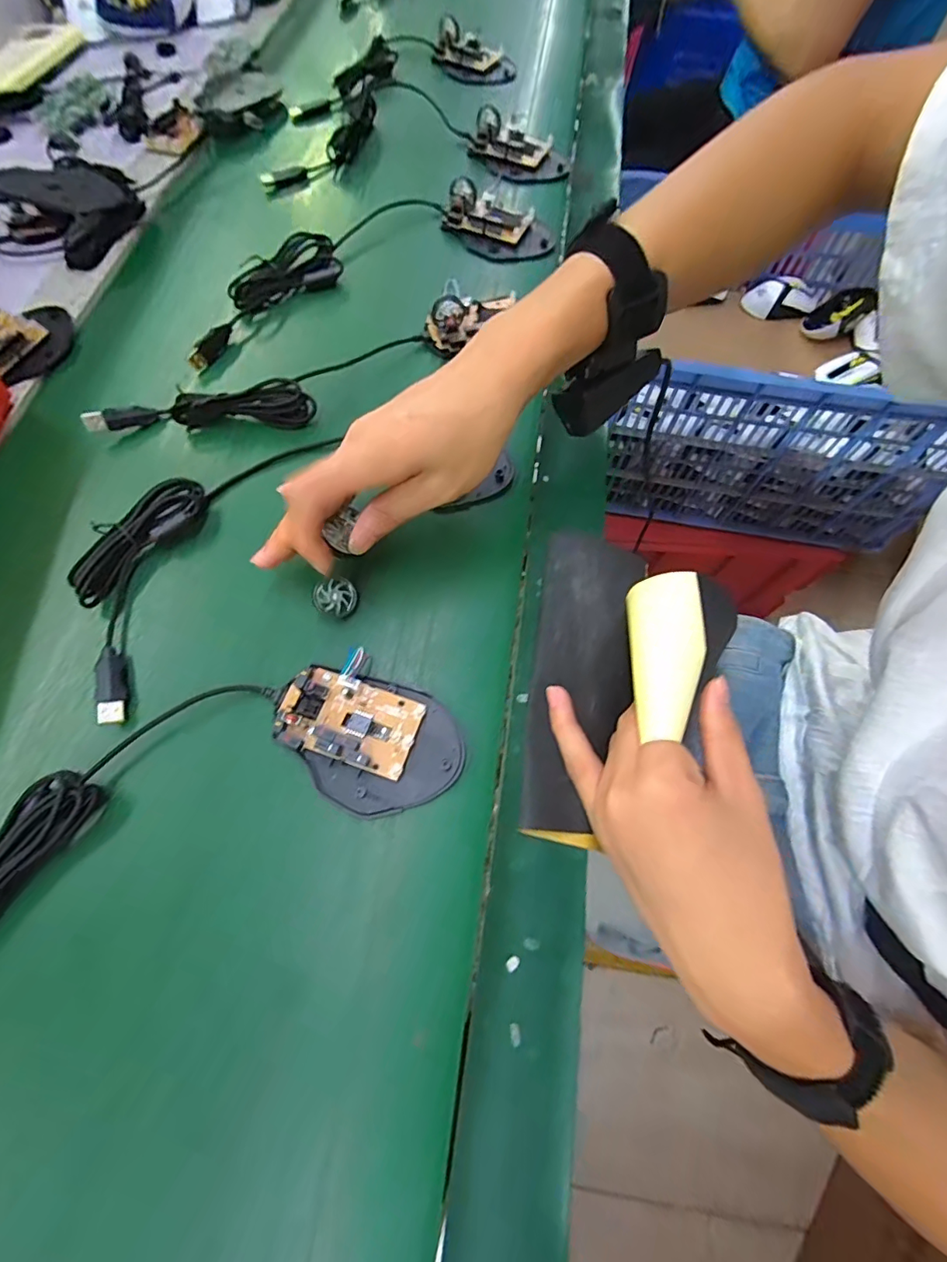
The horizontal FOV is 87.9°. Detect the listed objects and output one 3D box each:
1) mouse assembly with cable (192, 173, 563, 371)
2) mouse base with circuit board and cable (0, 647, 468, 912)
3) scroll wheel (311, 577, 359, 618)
[{"bbox_3d":[-0.103,-0.353,0.444,0.337,0.031,0.158,-23,68,-12],"label":"mouse assembly with cable"},{"bbox_3d":[-0.167,0.090,0.260,0.320,0.021,0.098,-19,70,-9],"label":"mouse base with circuit board and cable"},{"bbox_3d":[-0.085,-0.021,0.304,0.025,0.009,0.023,1,65,-2],"label":"scroll wheel"}]

